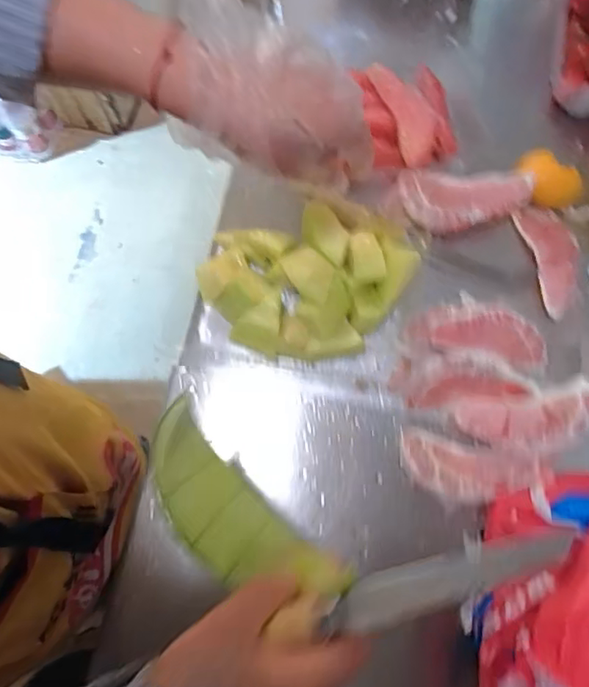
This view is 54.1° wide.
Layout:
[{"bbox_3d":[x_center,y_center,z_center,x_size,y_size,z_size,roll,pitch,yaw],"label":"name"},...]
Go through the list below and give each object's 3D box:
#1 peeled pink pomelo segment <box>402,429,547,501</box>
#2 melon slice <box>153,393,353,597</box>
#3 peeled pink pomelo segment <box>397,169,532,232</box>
[{"bbox_3d":[0.137,0.100,0.451,0.106,0.018,0.045,12,75,3],"label":"peeled pink pomelo segment"},{"bbox_3d":[-0.034,0.098,0.316,0.131,0.039,0.053,43,79,2],"label":"melon slice"},{"bbox_3d":[0.147,-0.124,0.499,0.110,0.025,0.047,-1,75,0],"label":"peeled pink pomelo segment"}]

